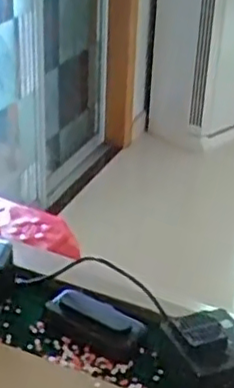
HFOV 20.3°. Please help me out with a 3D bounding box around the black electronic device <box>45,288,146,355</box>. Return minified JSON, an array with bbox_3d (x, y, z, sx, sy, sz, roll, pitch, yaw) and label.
[{"bbox_3d":[-0.021,0.129,0.654,0.100,0.027,0.049,18,32,25],"label":"black electronic device"}]

